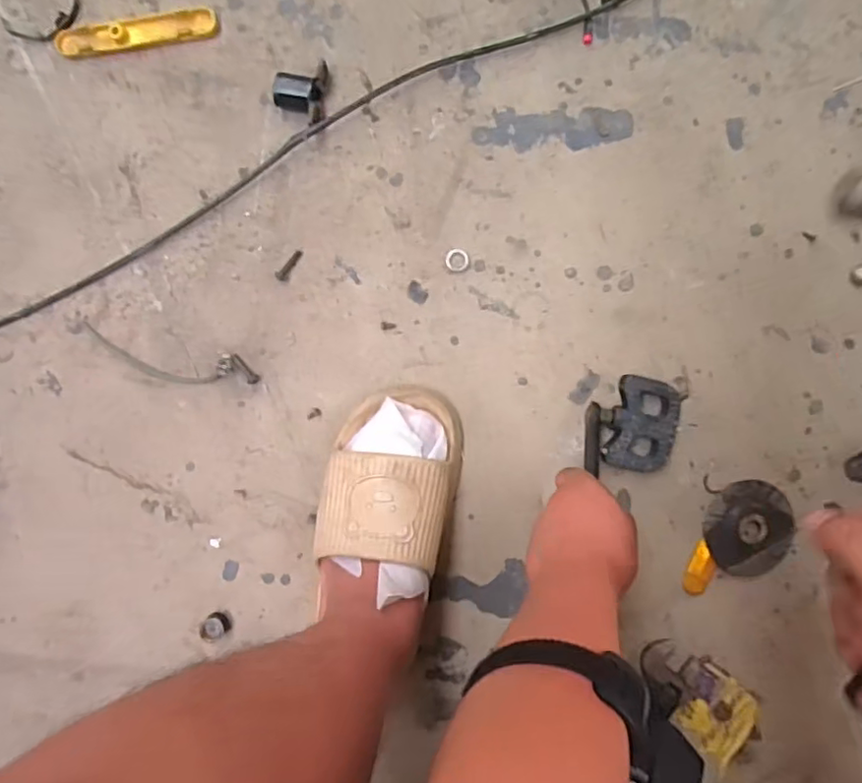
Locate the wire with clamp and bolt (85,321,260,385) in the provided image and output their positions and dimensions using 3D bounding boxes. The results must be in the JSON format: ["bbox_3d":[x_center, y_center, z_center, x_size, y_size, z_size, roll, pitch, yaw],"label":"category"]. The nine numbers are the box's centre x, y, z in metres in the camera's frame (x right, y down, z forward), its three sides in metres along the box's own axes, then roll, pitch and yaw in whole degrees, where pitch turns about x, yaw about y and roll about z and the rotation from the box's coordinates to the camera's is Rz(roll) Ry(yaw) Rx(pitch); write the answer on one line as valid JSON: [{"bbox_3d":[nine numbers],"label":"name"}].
[{"bbox_3d":[-0.248,-0.029,0.580,0.170,0.010,0.037,12,91,2],"label":"wire with clamp and bolt"}]

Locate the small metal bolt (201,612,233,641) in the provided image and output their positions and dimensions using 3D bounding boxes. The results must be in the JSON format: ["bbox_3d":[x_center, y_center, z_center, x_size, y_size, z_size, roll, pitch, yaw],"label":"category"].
[{"bbox_3d":[-0.203,0.222,0.583,0.024,0.014,0.025,0,90,2],"label":"small metal bolt"}]

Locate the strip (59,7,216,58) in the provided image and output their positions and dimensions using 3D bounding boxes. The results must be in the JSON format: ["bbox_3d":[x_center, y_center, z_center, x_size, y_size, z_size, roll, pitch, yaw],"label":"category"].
[{"bbox_3d":[-0.276,-0.336,0.580,0.151,0.010,0.029,-9,90,2],"label":"strip"}]

